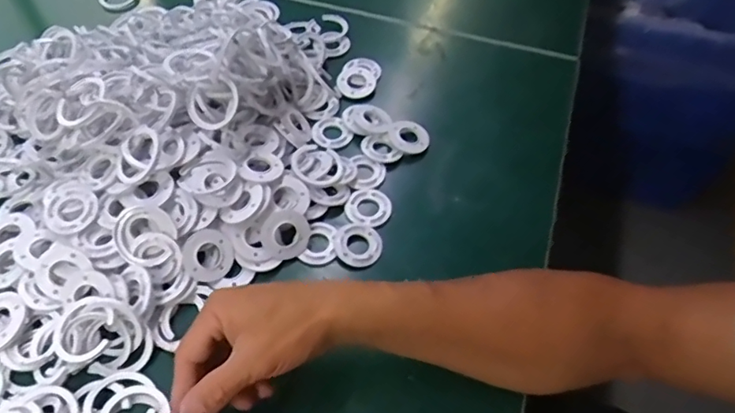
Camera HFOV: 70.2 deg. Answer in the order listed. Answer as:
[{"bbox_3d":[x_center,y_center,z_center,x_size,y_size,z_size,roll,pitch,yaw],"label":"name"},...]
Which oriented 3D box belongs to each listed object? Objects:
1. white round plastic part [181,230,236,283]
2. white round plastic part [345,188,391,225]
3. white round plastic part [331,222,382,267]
[{"bbox_3d":[-0.138,0.043,0.454,0.043,0.005,0.044,4,82,-29],"label":"white round plastic part"},{"bbox_3d":[0.001,-0.001,0.511,0.044,0.004,0.042,0,55,0],"label":"white round plastic part"},{"bbox_3d":[-0.009,0.033,0.483,0.044,0.009,0.043,0,55,0],"label":"white round plastic part"}]

